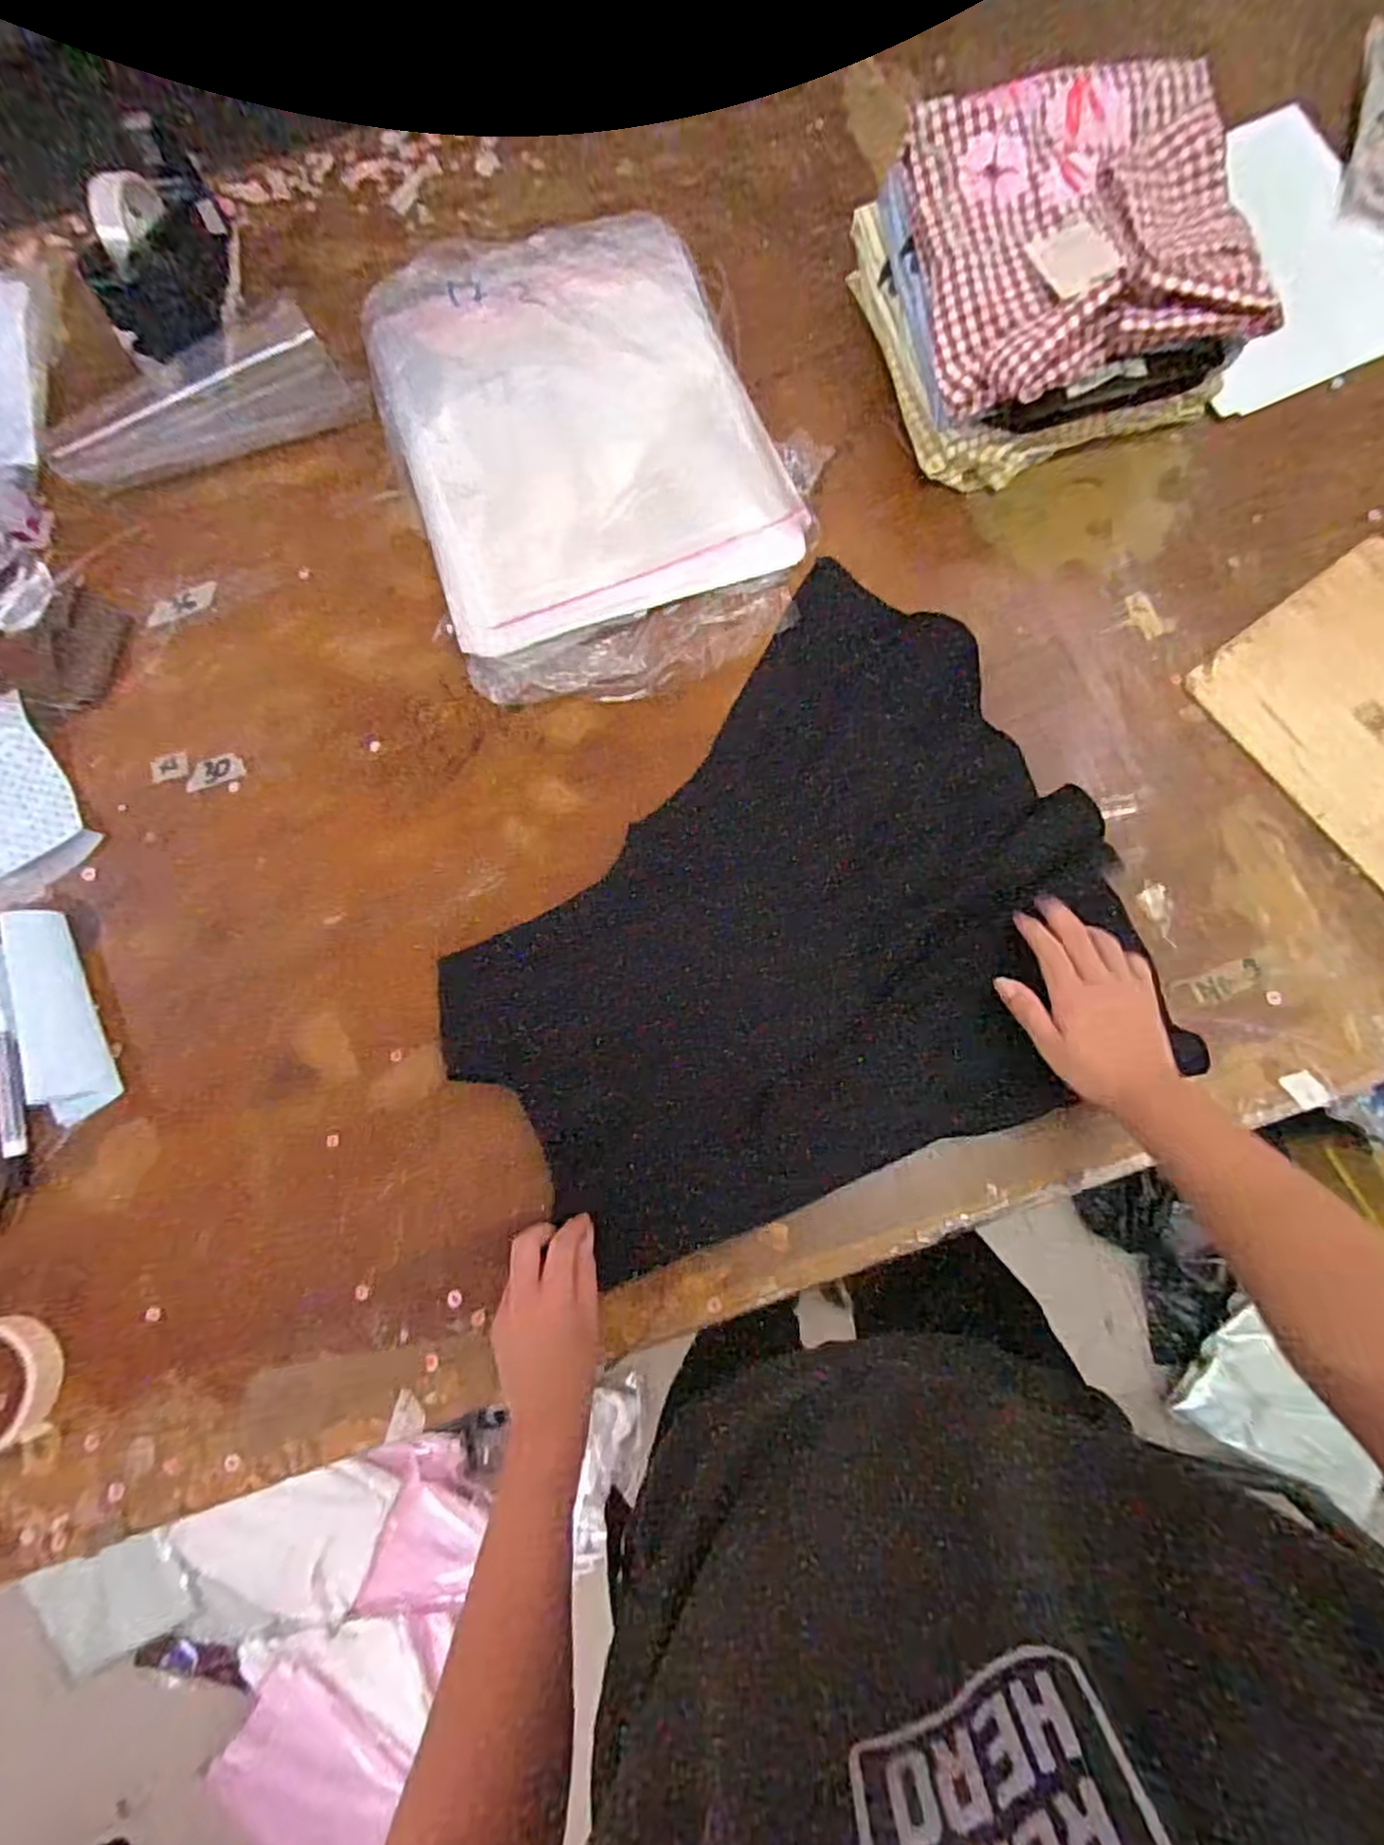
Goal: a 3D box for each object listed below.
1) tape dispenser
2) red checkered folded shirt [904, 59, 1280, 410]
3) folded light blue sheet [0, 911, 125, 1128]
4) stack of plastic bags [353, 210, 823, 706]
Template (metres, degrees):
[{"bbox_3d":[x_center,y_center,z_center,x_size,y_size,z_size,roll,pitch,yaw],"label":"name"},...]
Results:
[{"bbox_3d":[-0.489,-0.629,0.676,0.073,0.111,0.197,-4,81,0],"label":"tape dispenser"},{"bbox_3d":[0.321,-0.567,0.604,0.255,0.057,0.273,-6,78,-1],"label":"red checkered folded shirt"},{"bbox_3d":[-0.519,0.076,0.591,0.067,0.032,0.174,-26,81,-4],"label":"folded light blue sheet"},{"bbox_3d":[-0.090,-0.438,0.675,0.344,0.045,0.484,-15,81,-2],"label":"stack of plastic bags"}]

